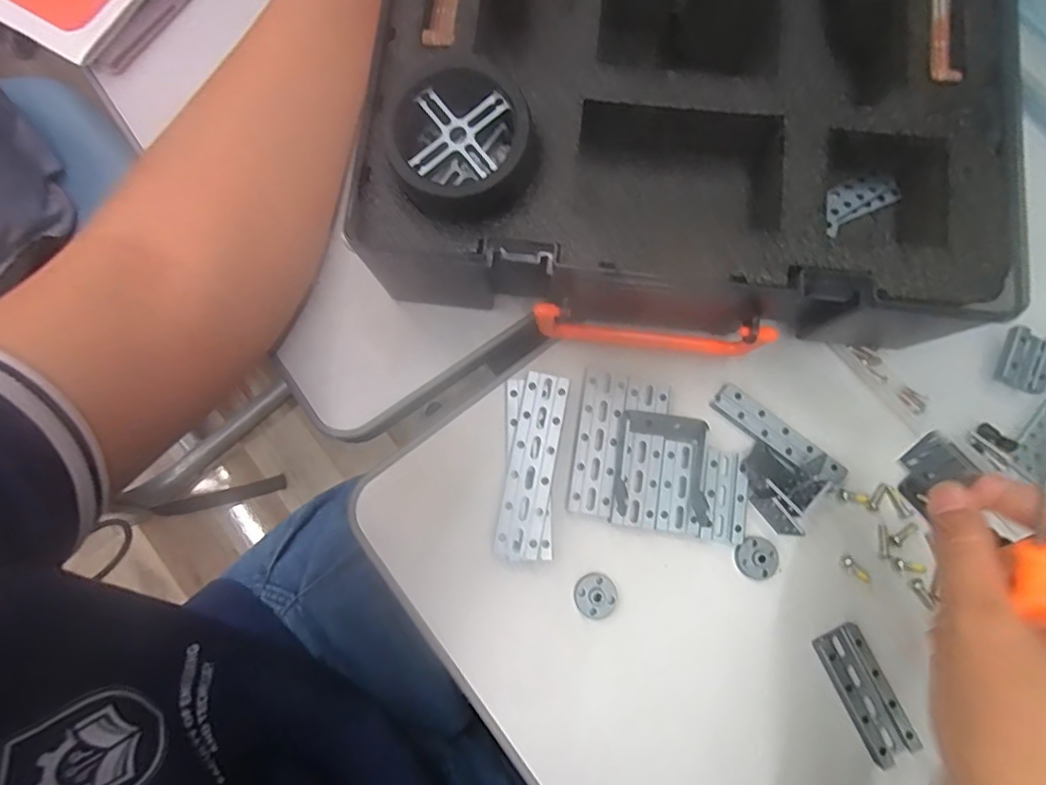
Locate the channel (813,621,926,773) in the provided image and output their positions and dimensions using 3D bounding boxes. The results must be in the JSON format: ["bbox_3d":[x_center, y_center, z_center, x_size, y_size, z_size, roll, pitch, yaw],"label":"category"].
[{"bbox_3d":[0.174,0.154,0.273,0.026,0.007,0.062,-23,80,-4],"label":"channel"}]

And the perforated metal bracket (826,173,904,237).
[{"bbox_3d":[0.170,-0.098,0.274,0.044,0.004,0.021,-29,81,-8],"label":"perforated metal bracket"}]

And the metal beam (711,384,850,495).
[{"bbox_3d":[0.142,0.026,0.298,0.082,0.009,0.015,37,81,7],"label":"metal beam"}]

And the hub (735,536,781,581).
[{"bbox_3d":[0.126,0.088,0.286,0.023,0.006,0.022,0,79,0],"label":"hub"}]

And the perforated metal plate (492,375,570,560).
[{"bbox_3d":[0.005,0.038,0.284,0.024,0.011,0.095,11,78,-1],"label":"perforated metal plate"}]

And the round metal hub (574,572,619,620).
[{"bbox_3d":[0.038,0.106,0.280,0.022,0.007,0.023,0,79,0],"label":"round metal hub"}]

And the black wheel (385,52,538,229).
[{"bbox_3d":[-0.027,-0.113,0.242,0.062,0.024,0.062,1,79,-3],"label":"black wheel"}]

